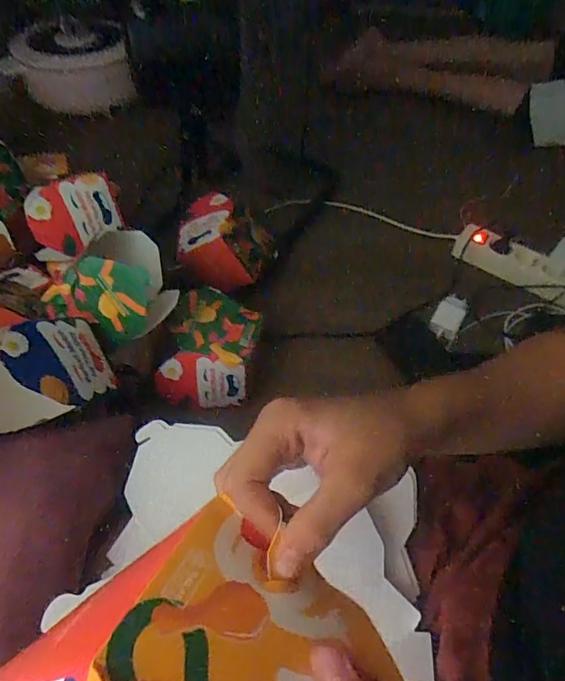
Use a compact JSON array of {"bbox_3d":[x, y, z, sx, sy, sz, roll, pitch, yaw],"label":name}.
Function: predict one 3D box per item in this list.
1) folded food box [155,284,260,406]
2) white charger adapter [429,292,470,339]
[{"bbox_3d":[-0.089,0.014,0.619,0.106,0.093,0.129,14,53,8],"label":"folded food box"},{"bbox_3d":[0.252,-0.038,0.737,0.043,0.018,0.072,32,80,4],"label":"white charger adapter"}]

